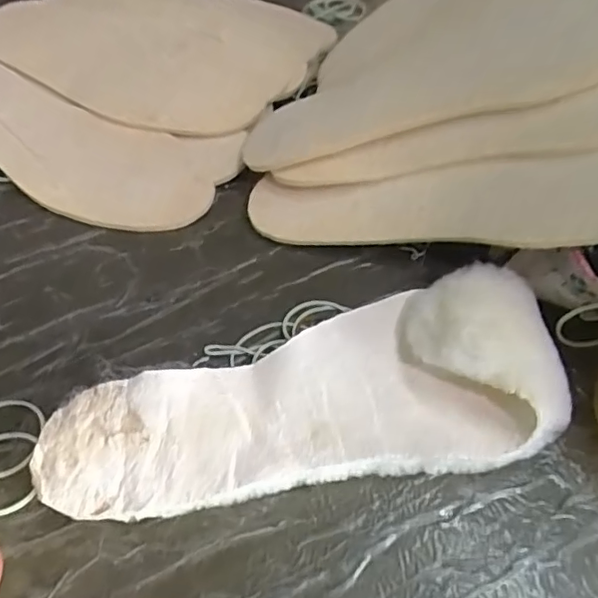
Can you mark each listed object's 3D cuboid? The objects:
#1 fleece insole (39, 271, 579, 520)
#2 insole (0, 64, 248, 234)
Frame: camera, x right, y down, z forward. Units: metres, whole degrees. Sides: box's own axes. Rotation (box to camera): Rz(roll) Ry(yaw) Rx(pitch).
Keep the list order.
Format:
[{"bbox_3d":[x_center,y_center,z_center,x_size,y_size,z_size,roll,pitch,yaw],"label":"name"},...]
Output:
[{"bbox_3d":[-0.003,0.039,0.278,0.236,0.055,0.094,-7,50,-5],"label":"fleece insole"},{"bbox_3d":[-0.178,-0.115,0.430,0.263,0.022,0.105,20,53,16],"label":"insole"}]

